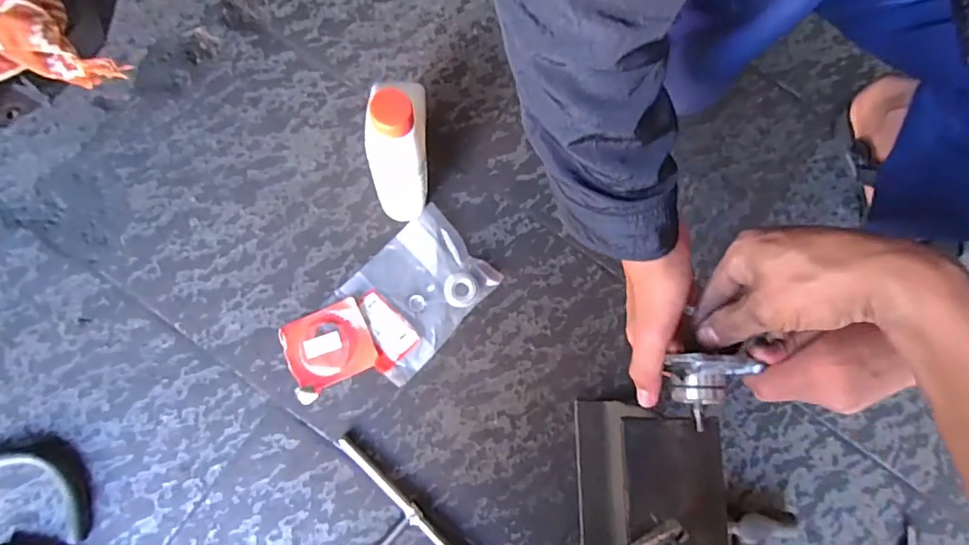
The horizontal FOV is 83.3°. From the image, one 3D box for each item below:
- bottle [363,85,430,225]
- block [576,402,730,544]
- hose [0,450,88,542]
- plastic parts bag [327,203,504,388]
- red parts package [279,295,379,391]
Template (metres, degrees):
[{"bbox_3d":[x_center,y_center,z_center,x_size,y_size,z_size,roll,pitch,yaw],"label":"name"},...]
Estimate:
[{"bbox_3d":[-0.075,-0.109,0.466,0.047,0.202,0.082,1,81,-4],"label":"bottle"},{"bbox_3d":[0.134,0.213,0.456,0.070,0.151,0.190,0,81,-4],"label":"block"},{"bbox_3d":[-0.404,0.188,0.482,0.126,0.012,0.052,23,80,-1],"label":"hose"},{"bbox_3d":[-0.070,0.020,0.546,0.108,0.013,0.148,44,81,3],"label":"plastic parts bag"},{"bbox_3d":[-0.152,0.071,0.530,0.080,0.014,0.070,-23,83,-8],"label":"red parts package"}]

